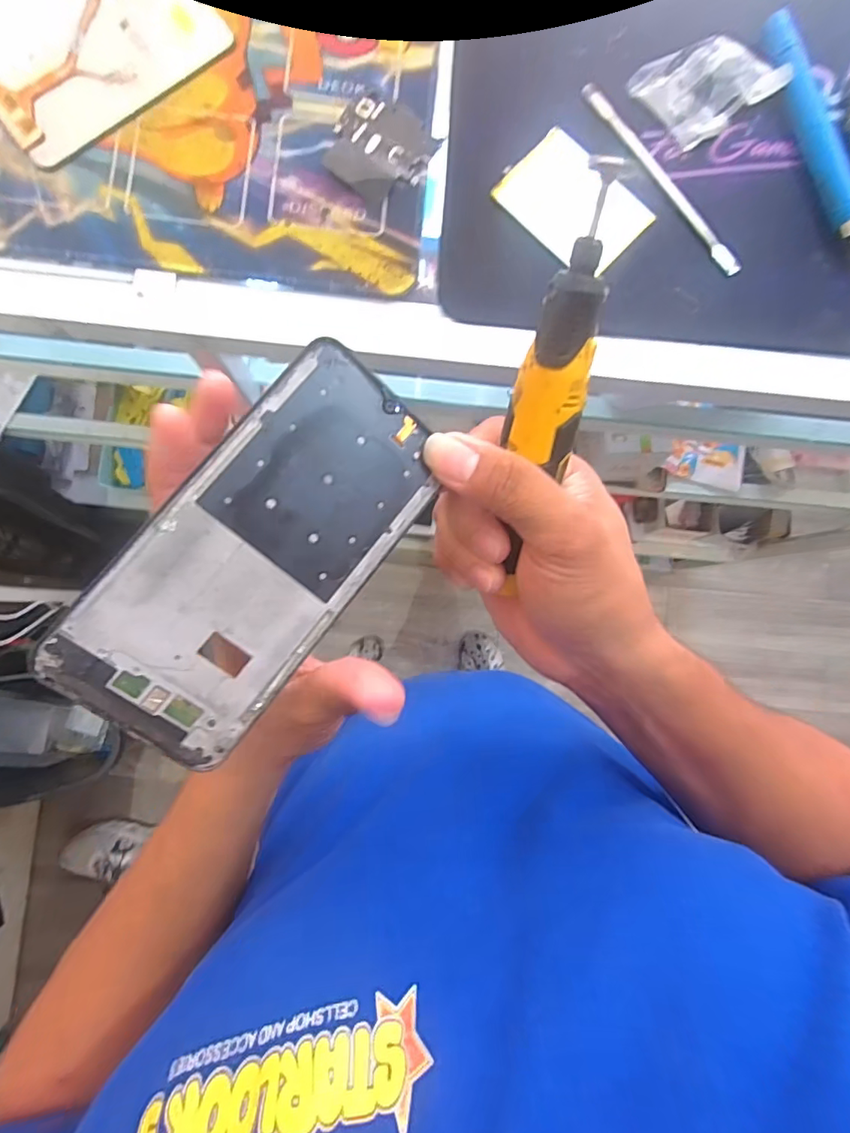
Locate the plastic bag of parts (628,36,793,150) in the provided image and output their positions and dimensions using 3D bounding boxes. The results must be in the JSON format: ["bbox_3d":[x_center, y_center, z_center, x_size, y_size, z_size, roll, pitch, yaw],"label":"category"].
[{"bbox_3d":[0.193,-0.331,0.354,0.083,0.014,0.064,-33,87,-6],"label":"plastic bag of parts"}]

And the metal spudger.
[{"bbox_3d":[0.161,-0.264,0.354,0.010,0.005,0.163,-36,87,-6],"label":"metal spudger"}]

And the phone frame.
[{"bbox_3d":[-0.060,-0.006,0.194,0.072,0.004,0.155,40,81,-18],"label":"phone frame"}]

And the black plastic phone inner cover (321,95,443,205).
[{"bbox_3d":[-0.031,-0.277,0.344,0.066,0.004,0.064,36,84,1],"label":"black plastic phone inner cover"}]

